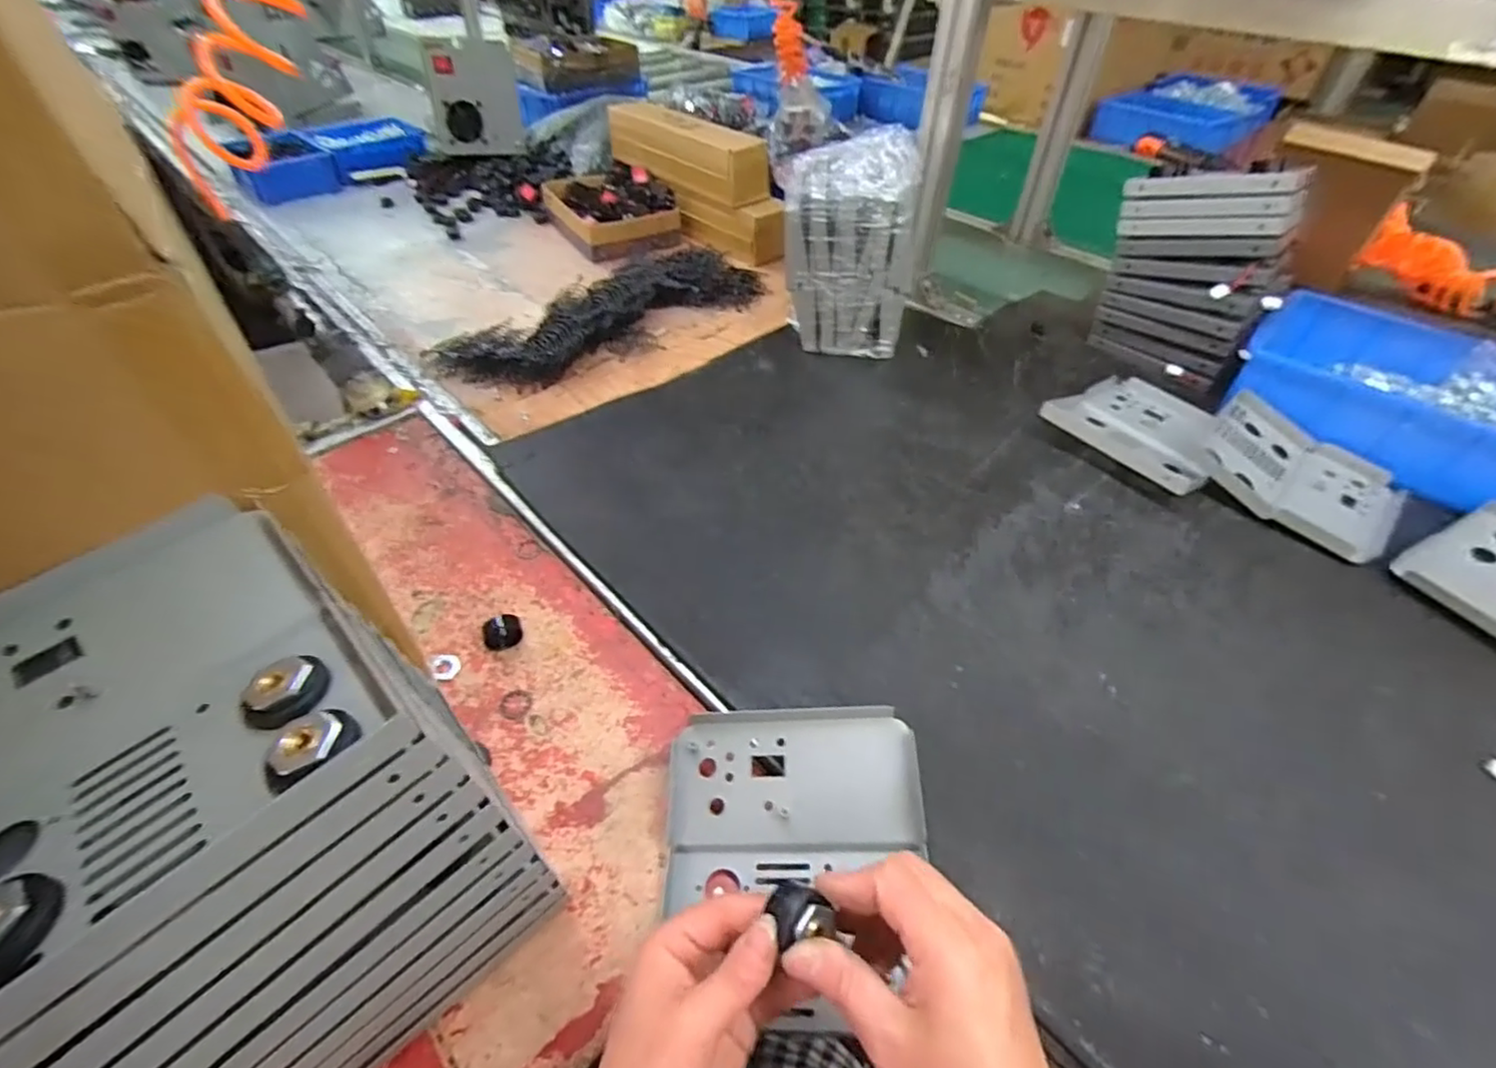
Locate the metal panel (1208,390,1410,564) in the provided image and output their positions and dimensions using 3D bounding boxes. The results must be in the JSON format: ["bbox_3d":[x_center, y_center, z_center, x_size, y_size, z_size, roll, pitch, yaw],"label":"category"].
[{"bbox_3d":[0.532,-0.060,0.620,0.166,0.032,0.165,-33,55,-30],"label":"metal panel"}]

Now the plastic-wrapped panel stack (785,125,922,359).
[{"bbox_3d":[0.125,-0.351,0.785,0.157,0.209,0.161,9,46,7],"label":"plastic-wrapped panel stack"}]

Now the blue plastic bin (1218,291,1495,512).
[{"bbox_3d":[0.687,-0.143,0.668,0.290,0.080,0.220,34,54,28],"label":"blue plastic bin"}]

